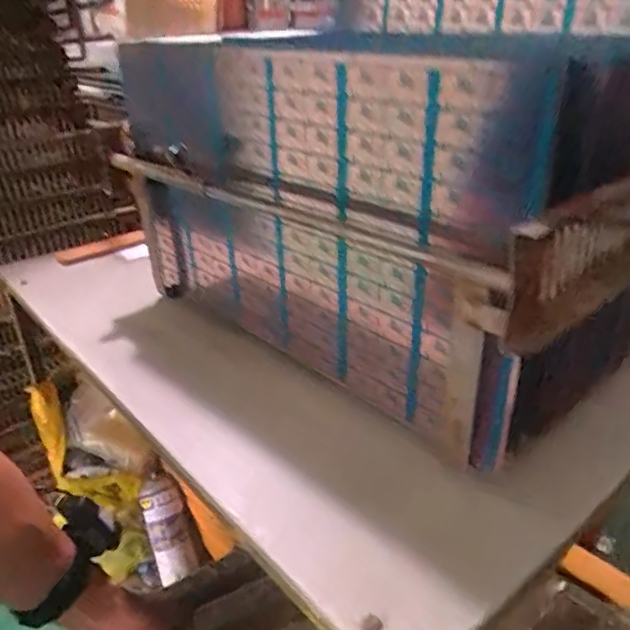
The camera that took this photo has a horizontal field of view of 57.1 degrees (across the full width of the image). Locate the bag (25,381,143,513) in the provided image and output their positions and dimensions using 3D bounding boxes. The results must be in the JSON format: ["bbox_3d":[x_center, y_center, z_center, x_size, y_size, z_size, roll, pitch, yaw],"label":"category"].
[{"bbox_3d":[-0.399,0.230,0.959,0.245,0.076,0.072,49,42,4],"label":"bag"}]

